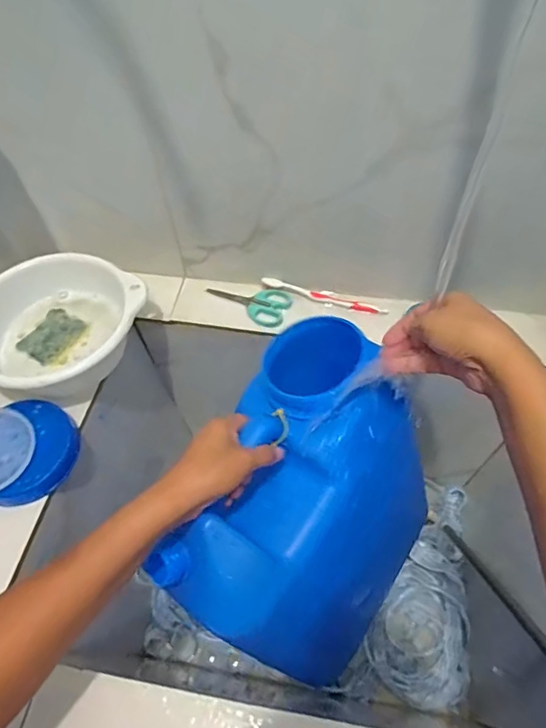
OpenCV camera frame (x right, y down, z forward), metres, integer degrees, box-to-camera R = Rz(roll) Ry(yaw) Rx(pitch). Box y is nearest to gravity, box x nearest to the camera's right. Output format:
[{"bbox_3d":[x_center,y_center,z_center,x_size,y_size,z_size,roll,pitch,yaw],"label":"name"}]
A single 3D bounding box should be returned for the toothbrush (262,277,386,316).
[{"bbox_3d":[0.071,-0.096,0.667,0.178,0.013,0.017,17,58,14],"label":"toothbrush"}]

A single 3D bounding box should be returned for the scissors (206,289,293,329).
[{"bbox_3d":[-0.038,-0.088,0.679,0.123,0.016,0.062,17,58,13],"label":"scissors"}]

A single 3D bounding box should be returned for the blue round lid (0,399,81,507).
[{"bbox_3d":[-0.286,0.097,0.544,0.115,0.022,0.116,-1,56,2],"label":"blue round lid"}]

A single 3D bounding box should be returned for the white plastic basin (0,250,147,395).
[{"bbox_3d":[-0.266,-0.039,0.607,0.190,0.090,0.197,-1,56,2],"label":"white plastic basin"}]

